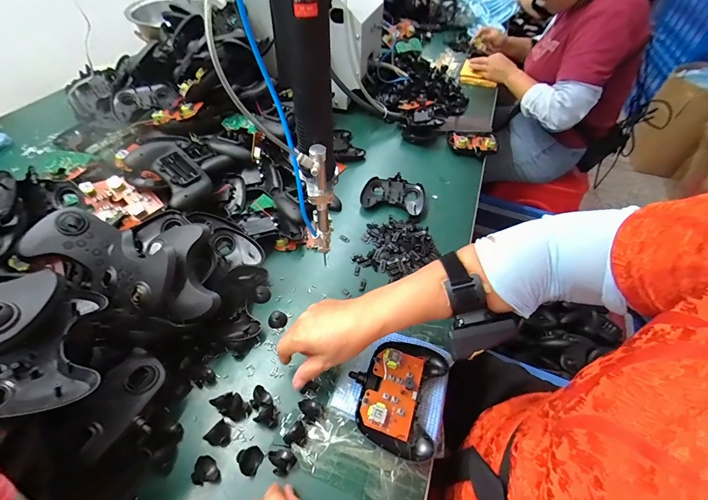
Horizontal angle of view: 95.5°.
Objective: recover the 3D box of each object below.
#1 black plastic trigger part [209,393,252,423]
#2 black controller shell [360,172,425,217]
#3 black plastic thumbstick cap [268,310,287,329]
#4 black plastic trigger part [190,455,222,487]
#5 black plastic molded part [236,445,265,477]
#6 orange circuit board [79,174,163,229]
[{"bbox_3d":[-0.144,0.184,0.381,0.043,0.017,0.024,24,53,17],"label":"black plastic trigger part"},{"bbox_3d":[0.078,-0.109,0.638,0.120,0.025,0.089,11,50,7],"label":"black controller shell"},{"bbox_3d":[-0.110,0.099,0.462,0.026,0.019,0.023,-18,53,-16],"label":"black plastic thumbstick cap"},{"bbox_3d":[-0.155,0.235,0.341,0.026,0.016,0.025,1,50,-1],"label":"black plastic trigger part"},{"bbox_3d":[-0.113,0.225,0.347,0.024,0.017,0.026,27,54,19],"label":"black plastic molded part"},{"bbox_3d":[-0.402,-0.083,0.541,0.125,0.034,0.077,24,53,17],"label":"orange circuit board"}]

